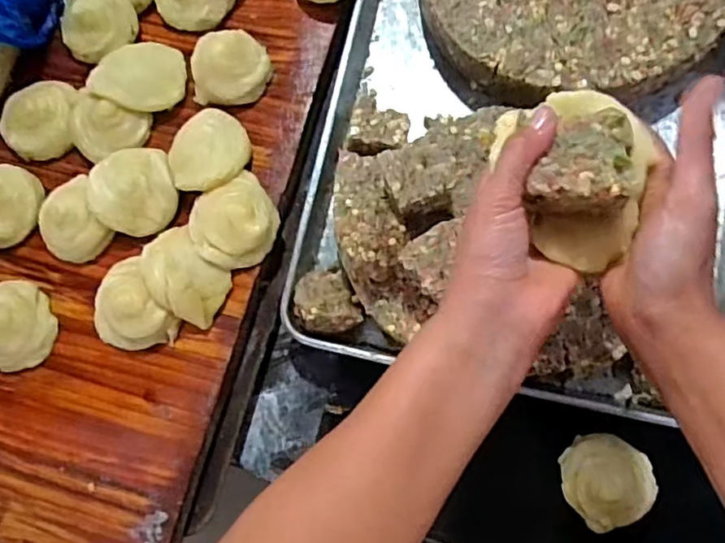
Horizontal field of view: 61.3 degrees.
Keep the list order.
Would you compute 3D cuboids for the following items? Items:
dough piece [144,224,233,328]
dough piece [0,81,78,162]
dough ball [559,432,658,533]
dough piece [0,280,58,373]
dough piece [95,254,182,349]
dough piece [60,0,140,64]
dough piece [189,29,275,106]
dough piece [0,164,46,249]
[{"bbox_3d":[-0.167,0.003,0.567,0.094,0.021,0.060,43,86,11],"label":"dough piece"},{"bbox_3d":[-0.330,-0.154,0.624,0.080,0.024,0.079,-1,79,5],"label":"dough piece"},{"bbox_3d":[0.216,0.184,0.542,0.075,0.048,0.076,-1,79,5],"label":"dough ball"},{"bbox_3d":[-0.342,0.053,0.585,0.085,0.031,0.084,-9,79,3],"label":"dough piece"},{"bbox_3d":[-0.218,0.036,0.568,0.070,0.030,0.089,-35,78,-2],"label":"dough piece"},{"bbox_3d":[-0.277,-0.262,0.628,0.076,0.033,0.072,-1,79,5],"label":"dough piece"},{"bbox_3d":[-0.131,-0.206,0.609,0.076,0.036,0.071,-1,79,5],"label":"dough piece"},{"bbox_3d":[-0.355,-0.064,0.606,0.070,0.026,0.079,38,85,11],"label":"dough piece"}]

